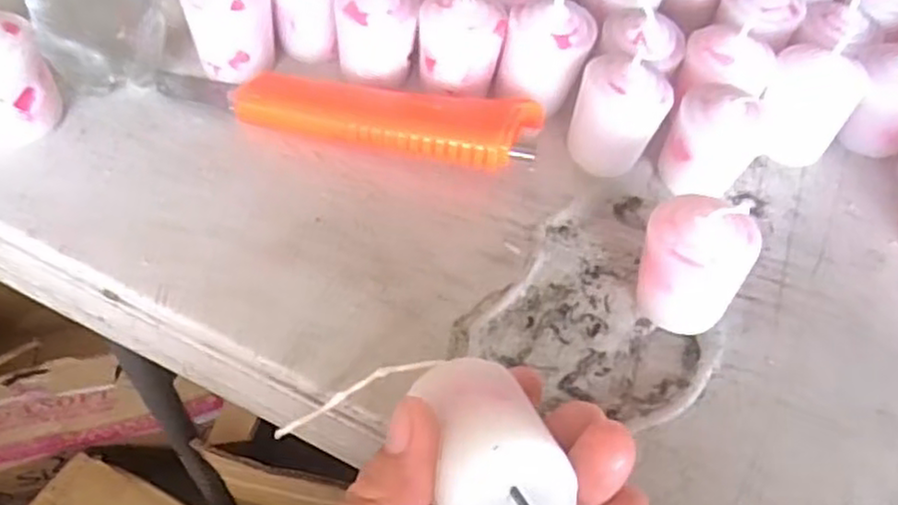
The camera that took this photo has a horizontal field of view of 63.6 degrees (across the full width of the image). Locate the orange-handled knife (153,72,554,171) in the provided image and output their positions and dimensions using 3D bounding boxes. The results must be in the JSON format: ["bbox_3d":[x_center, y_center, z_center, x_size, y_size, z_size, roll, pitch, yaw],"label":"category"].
[{"bbox_3d":[-0.048,-0.065,0.326,0.174,0.024,0.035,14,55,6],"label":"orange-handled knife"}]

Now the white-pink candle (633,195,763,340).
[{"bbox_3d":[0.090,0.005,0.270,0.038,0.053,0.034,31,58,17],"label":"white-pink candle"}]

